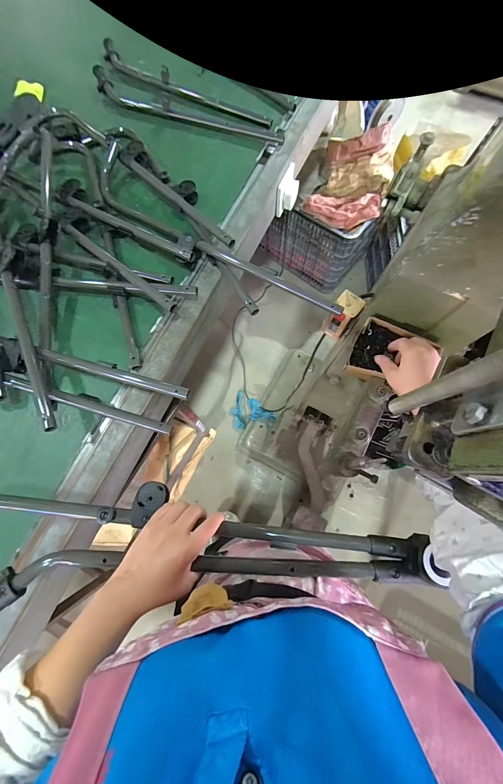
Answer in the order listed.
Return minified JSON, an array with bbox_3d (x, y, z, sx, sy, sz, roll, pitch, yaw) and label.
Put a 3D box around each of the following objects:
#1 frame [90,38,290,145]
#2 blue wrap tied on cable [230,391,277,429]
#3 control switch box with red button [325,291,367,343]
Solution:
[{"bbox_3d":[-0.180,-0.750,0.758,0.568,0.037,0.151,28,75,8],"label":"frame"},{"bbox_3d":[-0.016,0.105,1.329,0.220,0.098,0.148,39,77,11],"label":"blue wrap tied on cable"},{"bbox_3d":[0.189,-0.155,0.624,0.052,0.116,0.042,36,77,9],"label":"control switch box with red button"}]

